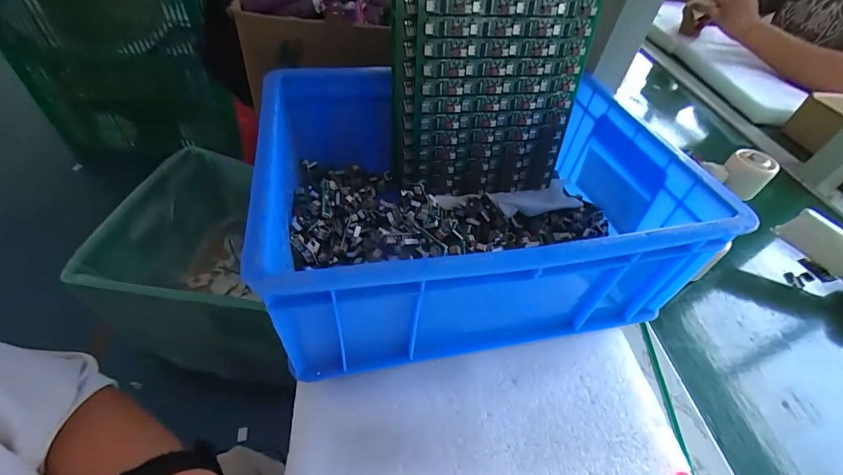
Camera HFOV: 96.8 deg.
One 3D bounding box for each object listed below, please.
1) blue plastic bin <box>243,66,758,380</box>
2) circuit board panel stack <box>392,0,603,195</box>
[{"bbox_3d":[0.040,-0.042,0.344,0.324,0.124,0.263,-6,49,-12],"label":"blue plastic bin"},{"bbox_3d":[0.064,-0.145,0.346,0.174,0.230,0.030,-7,41,-12],"label":"circuit board panel stack"}]

